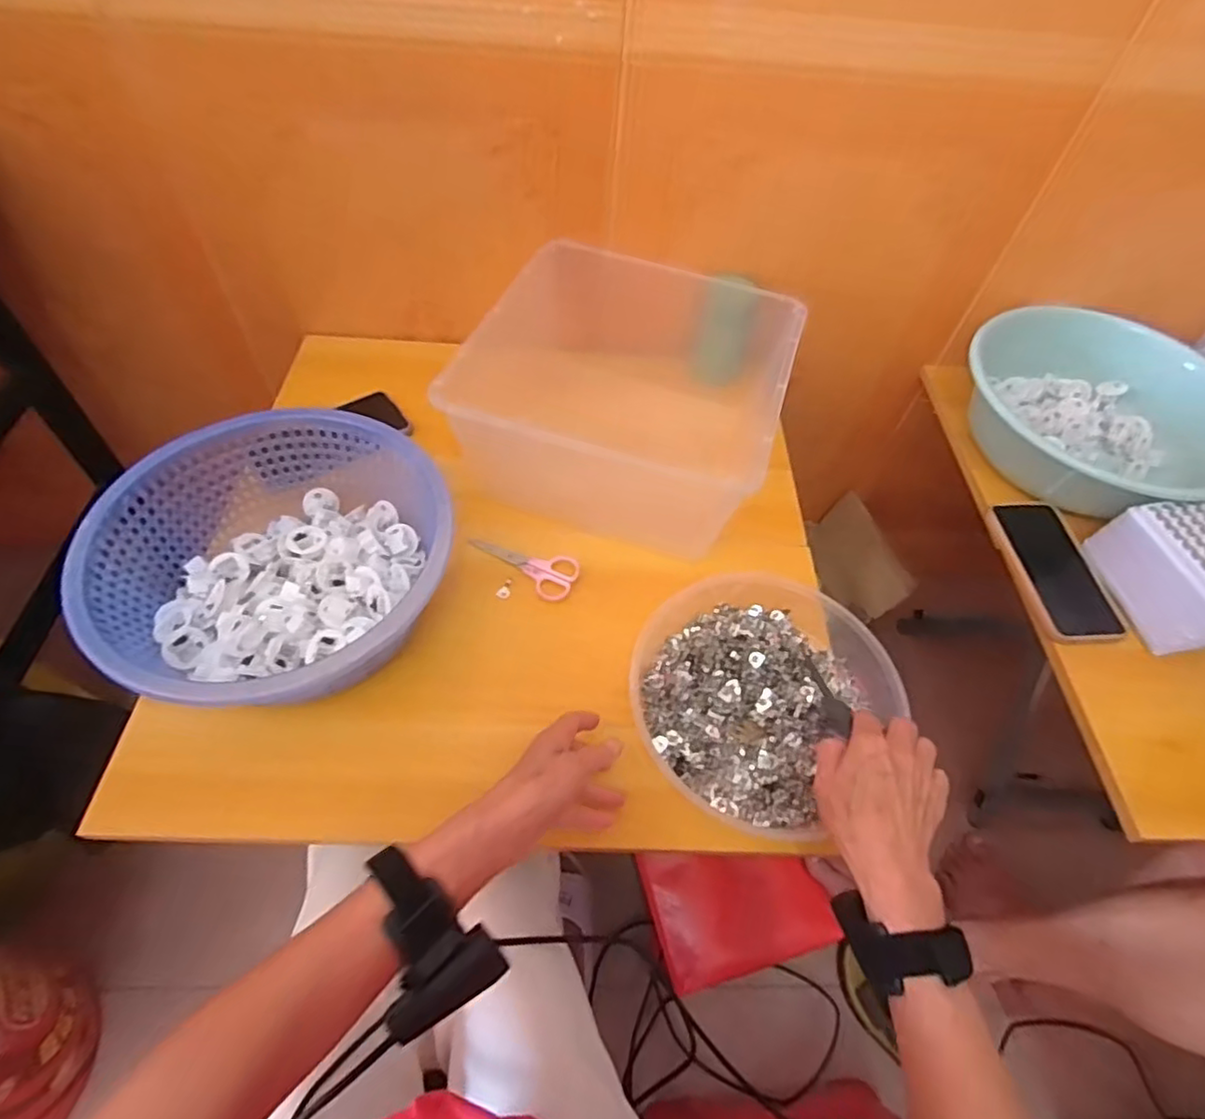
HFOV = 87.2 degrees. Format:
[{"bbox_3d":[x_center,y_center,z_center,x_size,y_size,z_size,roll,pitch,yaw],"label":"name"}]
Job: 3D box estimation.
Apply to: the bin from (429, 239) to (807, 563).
[{"bbox_3d":[0.026,-0.195,0.697,0.274,0.155,0.340,17,57,7],"label":"bin"}]

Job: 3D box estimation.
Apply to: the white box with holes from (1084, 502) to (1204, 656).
[{"bbox_3d":[0.561,0.016,0.610,0.097,0.083,0.131,-8,57,-10],"label":"white box with holes"}]

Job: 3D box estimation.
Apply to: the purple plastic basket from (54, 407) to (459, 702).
[{"bbox_3d":[-0.266,0.011,0.544,0.269,0.124,0.258,2,56,-3],"label":"purple plastic basket"}]

